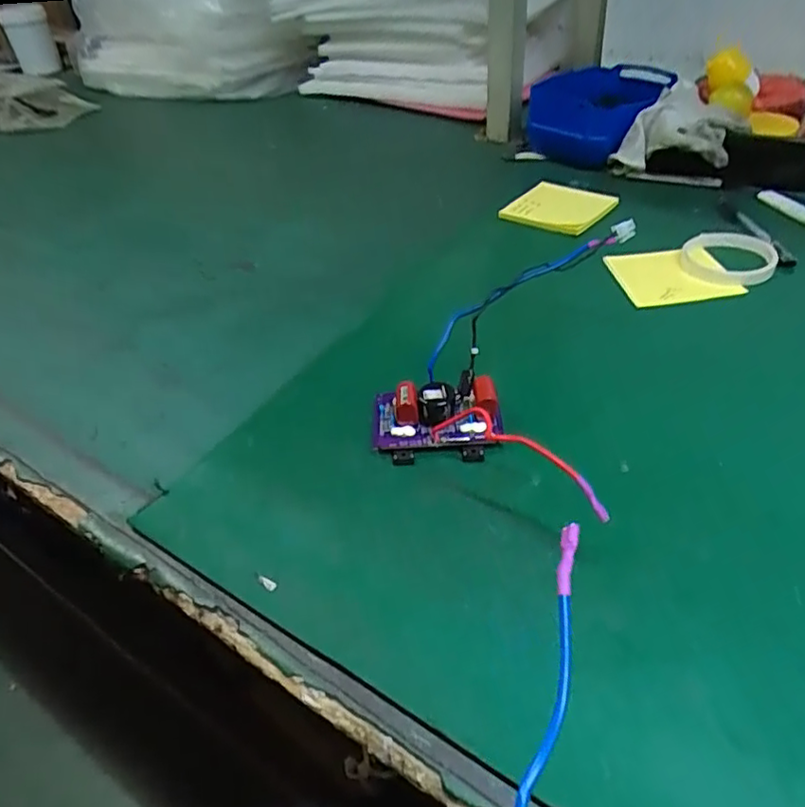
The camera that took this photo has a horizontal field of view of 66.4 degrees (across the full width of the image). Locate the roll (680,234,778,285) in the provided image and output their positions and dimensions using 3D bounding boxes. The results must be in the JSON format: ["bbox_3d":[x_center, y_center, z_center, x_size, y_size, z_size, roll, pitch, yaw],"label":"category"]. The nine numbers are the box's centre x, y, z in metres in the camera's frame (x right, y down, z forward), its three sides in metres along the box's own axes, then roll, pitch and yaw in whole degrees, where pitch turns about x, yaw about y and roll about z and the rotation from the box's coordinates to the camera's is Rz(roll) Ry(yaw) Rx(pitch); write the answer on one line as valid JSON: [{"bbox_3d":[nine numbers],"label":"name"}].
[{"bbox_3d":[0.326,-0.146,0.615,0.085,0.015,0.080,-3,41,3],"label":"roll"}]

